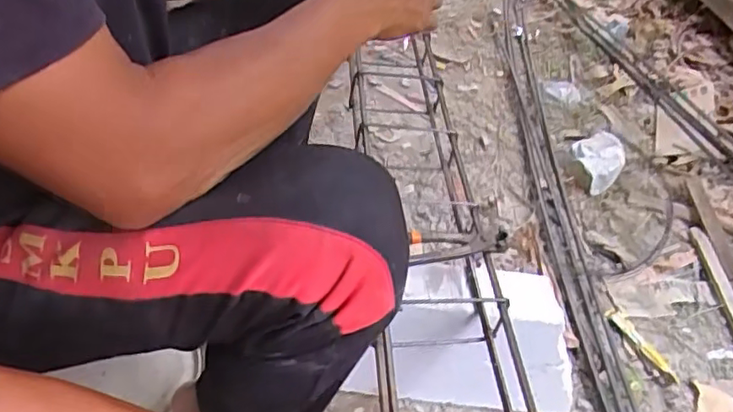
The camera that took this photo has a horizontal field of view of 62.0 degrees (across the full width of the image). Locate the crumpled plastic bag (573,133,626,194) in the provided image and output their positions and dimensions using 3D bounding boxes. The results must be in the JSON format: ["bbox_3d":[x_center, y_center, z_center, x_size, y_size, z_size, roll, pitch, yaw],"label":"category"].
[{"bbox_3d":[0.465,-0.096,1.225,0.069,0.083,0.106,-13,44,-22],"label":"crumpled plastic bag"}]

